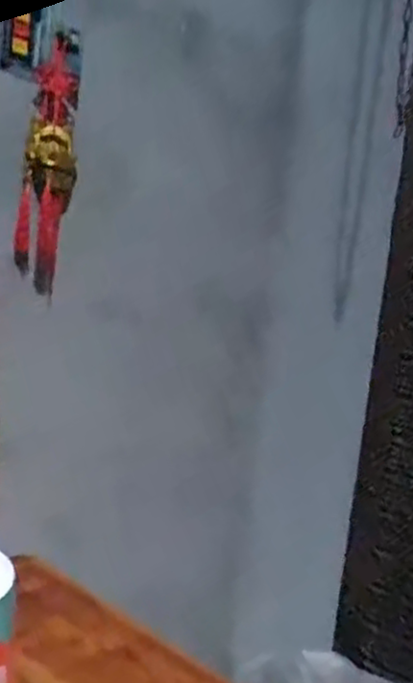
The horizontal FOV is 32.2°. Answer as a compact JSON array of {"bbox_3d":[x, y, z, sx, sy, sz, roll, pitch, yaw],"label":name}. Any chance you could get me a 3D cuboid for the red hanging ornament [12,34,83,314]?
[{"bbox_3d":[-0.219,-0.234,0.996,0.072,0.320,0.070,6,5,-9],"label":"red hanging ornament"}]

